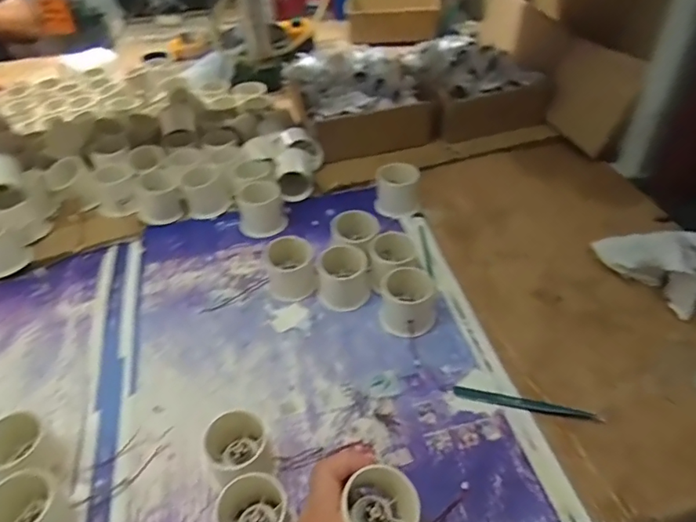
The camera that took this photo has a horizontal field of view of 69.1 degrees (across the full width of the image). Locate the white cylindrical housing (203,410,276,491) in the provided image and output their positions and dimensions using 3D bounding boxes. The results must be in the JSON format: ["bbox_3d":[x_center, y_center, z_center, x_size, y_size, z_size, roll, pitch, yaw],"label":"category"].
[{"bbox_3d":[-0.090,0.157,0.420,0.048,0.047,0.045,-2,44,2],"label":"white cylindrical housing"}]

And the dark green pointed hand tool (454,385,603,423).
[{"bbox_3d":[0.161,0.130,0.457,0.127,0.009,0.013,11,46,15],"label":"dark green pointed hand tool"}]

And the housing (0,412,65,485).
[{"bbox_3d":[-0.268,0.157,0.417,0.040,0.053,0.043,-2,44,2],"label":"housing"}]

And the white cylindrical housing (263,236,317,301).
[{"bbox_3d":[-0.064,0.006,0.556,0.054,0.049,0.052,-2,44,2],"label":"white cylindrical housing"}]

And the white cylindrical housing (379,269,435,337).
[{"bbox_3d":[0.062,0.041,0.522,0.055,0.049,0.056,-2,44,2],"label":"white cylindrical housing"}]

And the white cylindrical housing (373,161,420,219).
[{"bbox_3d":[0.064,-0.095,0.658,0.055,0.059,0.054,-2,44,2],"label":"white cylindrical housing"}]

